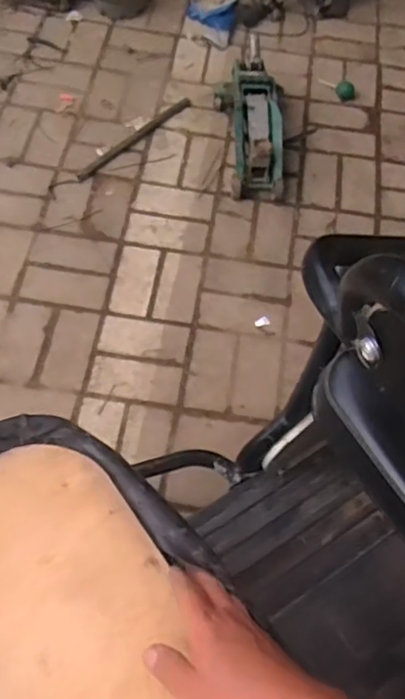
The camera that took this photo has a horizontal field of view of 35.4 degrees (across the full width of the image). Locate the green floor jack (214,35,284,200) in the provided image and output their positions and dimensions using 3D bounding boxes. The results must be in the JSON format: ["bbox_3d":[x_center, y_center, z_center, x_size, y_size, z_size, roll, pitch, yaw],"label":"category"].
[{"bbox_3d":[0.130,-0.577,1.603,0.154,0.135,0.420,-4,63,-5],"label":"green floor jack"}]

